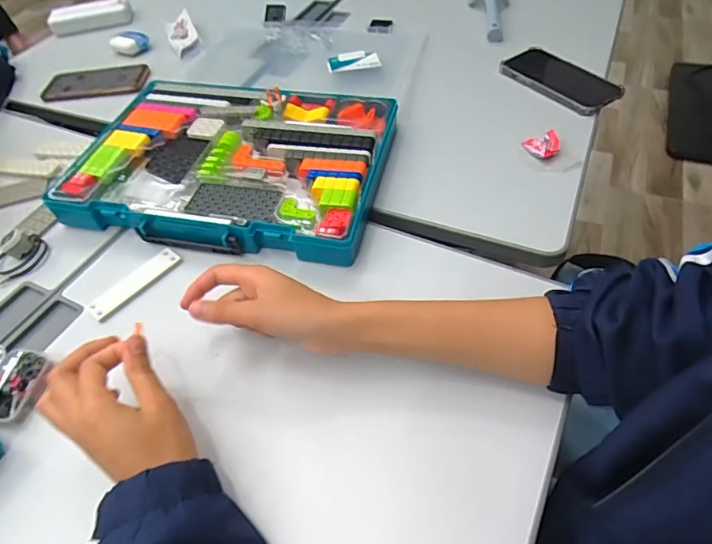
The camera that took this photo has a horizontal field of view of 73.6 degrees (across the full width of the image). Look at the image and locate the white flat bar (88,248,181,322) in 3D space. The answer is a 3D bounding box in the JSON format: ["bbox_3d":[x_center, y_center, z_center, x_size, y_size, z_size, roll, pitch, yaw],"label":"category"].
[{"bbox_3d":[-0.230,0.011,0.496,0.026,0.007,0.099,31,60,27],"label":"white flat bar"}]

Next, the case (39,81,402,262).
[{"bbox_3d":[-0.146,-0.139,0.584,0.356,0.045,0.261,8,52,12],"label":"case"}]

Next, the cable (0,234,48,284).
[{"bbox_3d":[-0.373,-0.015,0.528,0.035,0.013,0.062,31,60,27],"label":"cable"}]

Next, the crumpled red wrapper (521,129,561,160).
[{"bbox_3d":[0.229,-0.157,0.588,0.039,0.018,0.040,-1,51,5],"label":"crumpled red wrapper"}]

